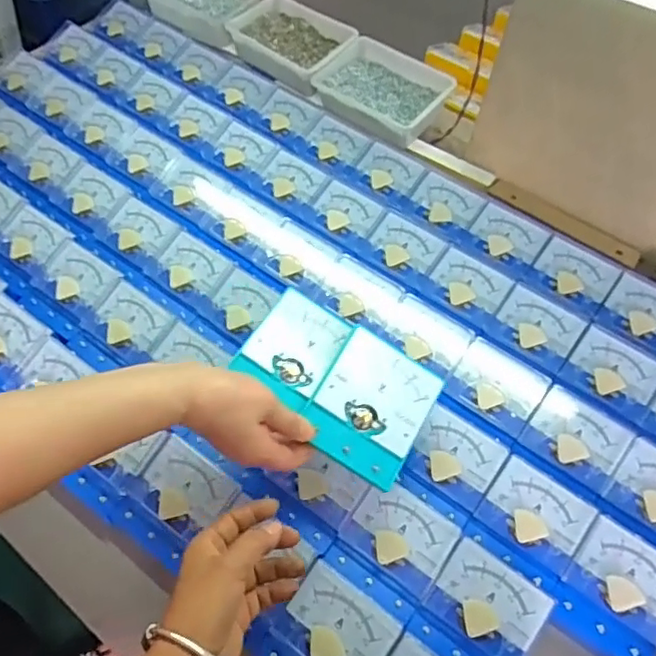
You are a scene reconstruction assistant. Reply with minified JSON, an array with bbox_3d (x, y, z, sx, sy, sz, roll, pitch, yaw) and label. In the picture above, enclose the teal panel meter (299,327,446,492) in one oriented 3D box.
[{"bbox_3d":[0.037,0.070,0.528,0.097,0.030,0.111,38,73,-2],"label":"teal panel meter"}]

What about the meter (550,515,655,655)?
[{"bbox_3d":[0.254,0.233,0.519,0.090,0.043,0.096,31,62,19],"label":"meter"}]

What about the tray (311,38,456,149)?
[{"bbox_3d":[0.080,-0.331,0.838,0.182,0.052,0.122,38,64,22],"label":"tray"}]

